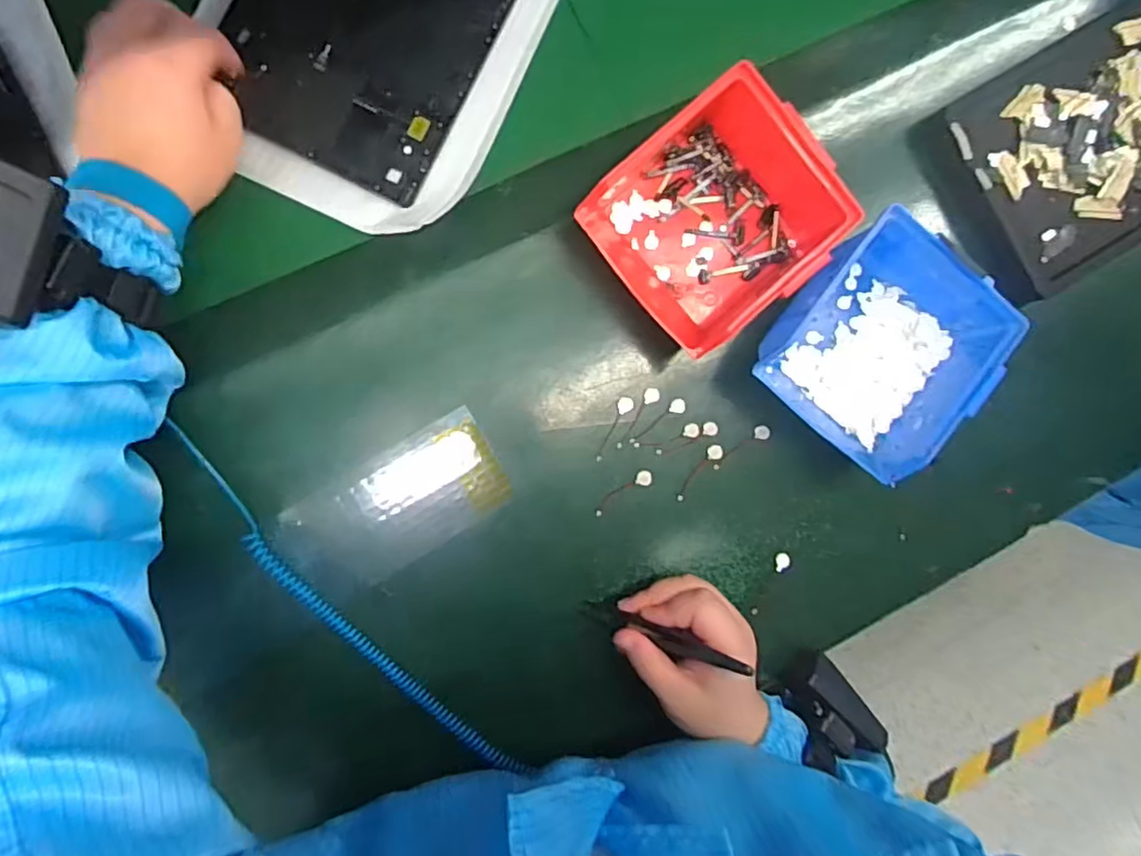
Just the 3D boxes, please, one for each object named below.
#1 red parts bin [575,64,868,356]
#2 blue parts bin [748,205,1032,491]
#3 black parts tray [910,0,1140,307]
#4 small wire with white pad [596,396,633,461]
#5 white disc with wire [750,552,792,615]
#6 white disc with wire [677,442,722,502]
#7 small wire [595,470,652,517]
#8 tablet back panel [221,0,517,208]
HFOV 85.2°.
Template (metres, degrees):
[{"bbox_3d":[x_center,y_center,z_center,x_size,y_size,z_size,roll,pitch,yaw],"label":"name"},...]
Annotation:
[{"bbox_3d":[0.093,-0.138,0.402,0.149,0.068,0.133,-40,93,-7],"label":"red parts bin"},{"bbox_3d":[0.205,-0.054,0.418,0.124,0.065,0.132,43,84,-4],"label":"blue parts bin"},{"bbox_3d":[0.393,-0.215,0.455,0.256,0.025,0.155,-32,92,-7],"label":"black parts tray"},{"bbox_3d":[0.029,0.000,0.422,0.011,0.004,0.048,33,84,-5],"label":"small wire with white pad"},{"bbox_3d":[0.140,0.109,0.434,0.009,0.007,0.049,33,84,-5],"label":"white disc with wire"},{"bbox_3d":[0.089,0.030,0.430,0.011,0.004,0.046,43,83,-4],"label":"white disc with wire"},{"bbox_3d":[0.036,0.045,0.422,0.047,0.004,0.011,-35,93,-7],"label":"small wire"},{"bbox_3d":[-0.124,-0.285,0.414,0.150,0.013,0.236,25,85,-6],"label":"tablet back panel"}]

